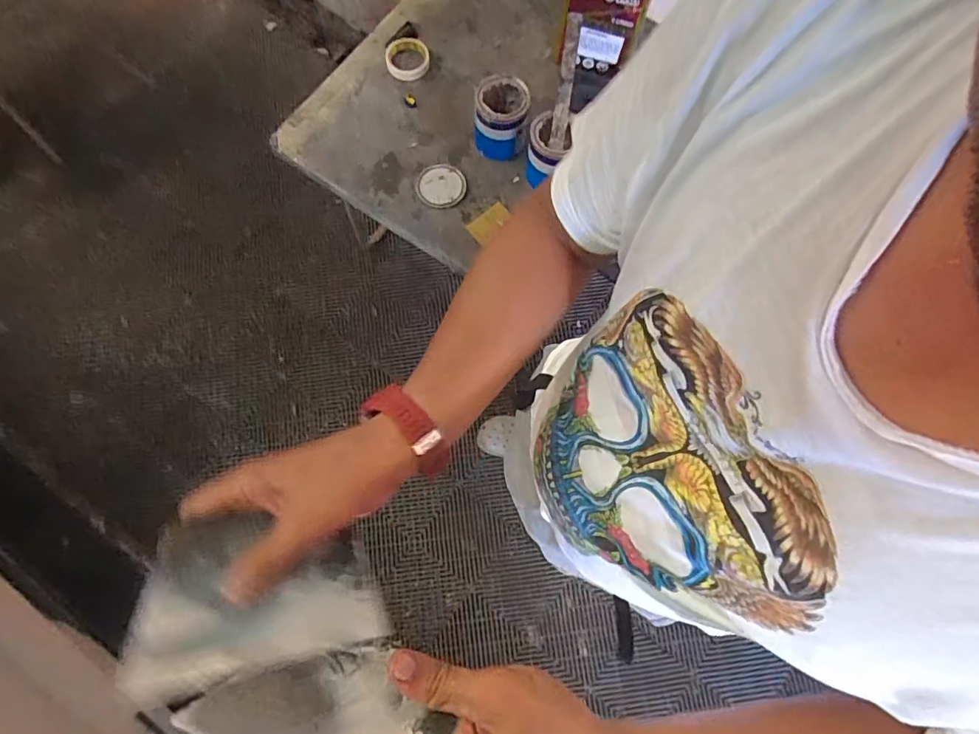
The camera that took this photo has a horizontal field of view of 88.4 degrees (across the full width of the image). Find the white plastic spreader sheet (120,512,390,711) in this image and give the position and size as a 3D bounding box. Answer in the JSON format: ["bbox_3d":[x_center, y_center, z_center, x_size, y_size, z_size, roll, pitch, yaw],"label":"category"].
[{"bbox_3d":[-0.151,0.142,0.331,0.142,0.012,0.102,-5,55,-24],"label":"white plastic spreader sheet"}]

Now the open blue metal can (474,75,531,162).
[{"bbox_3d":[0.023,-0.499,1.007,0.102,0.124,0.111,0,75,-1],"label":"open blue metal can"}]

